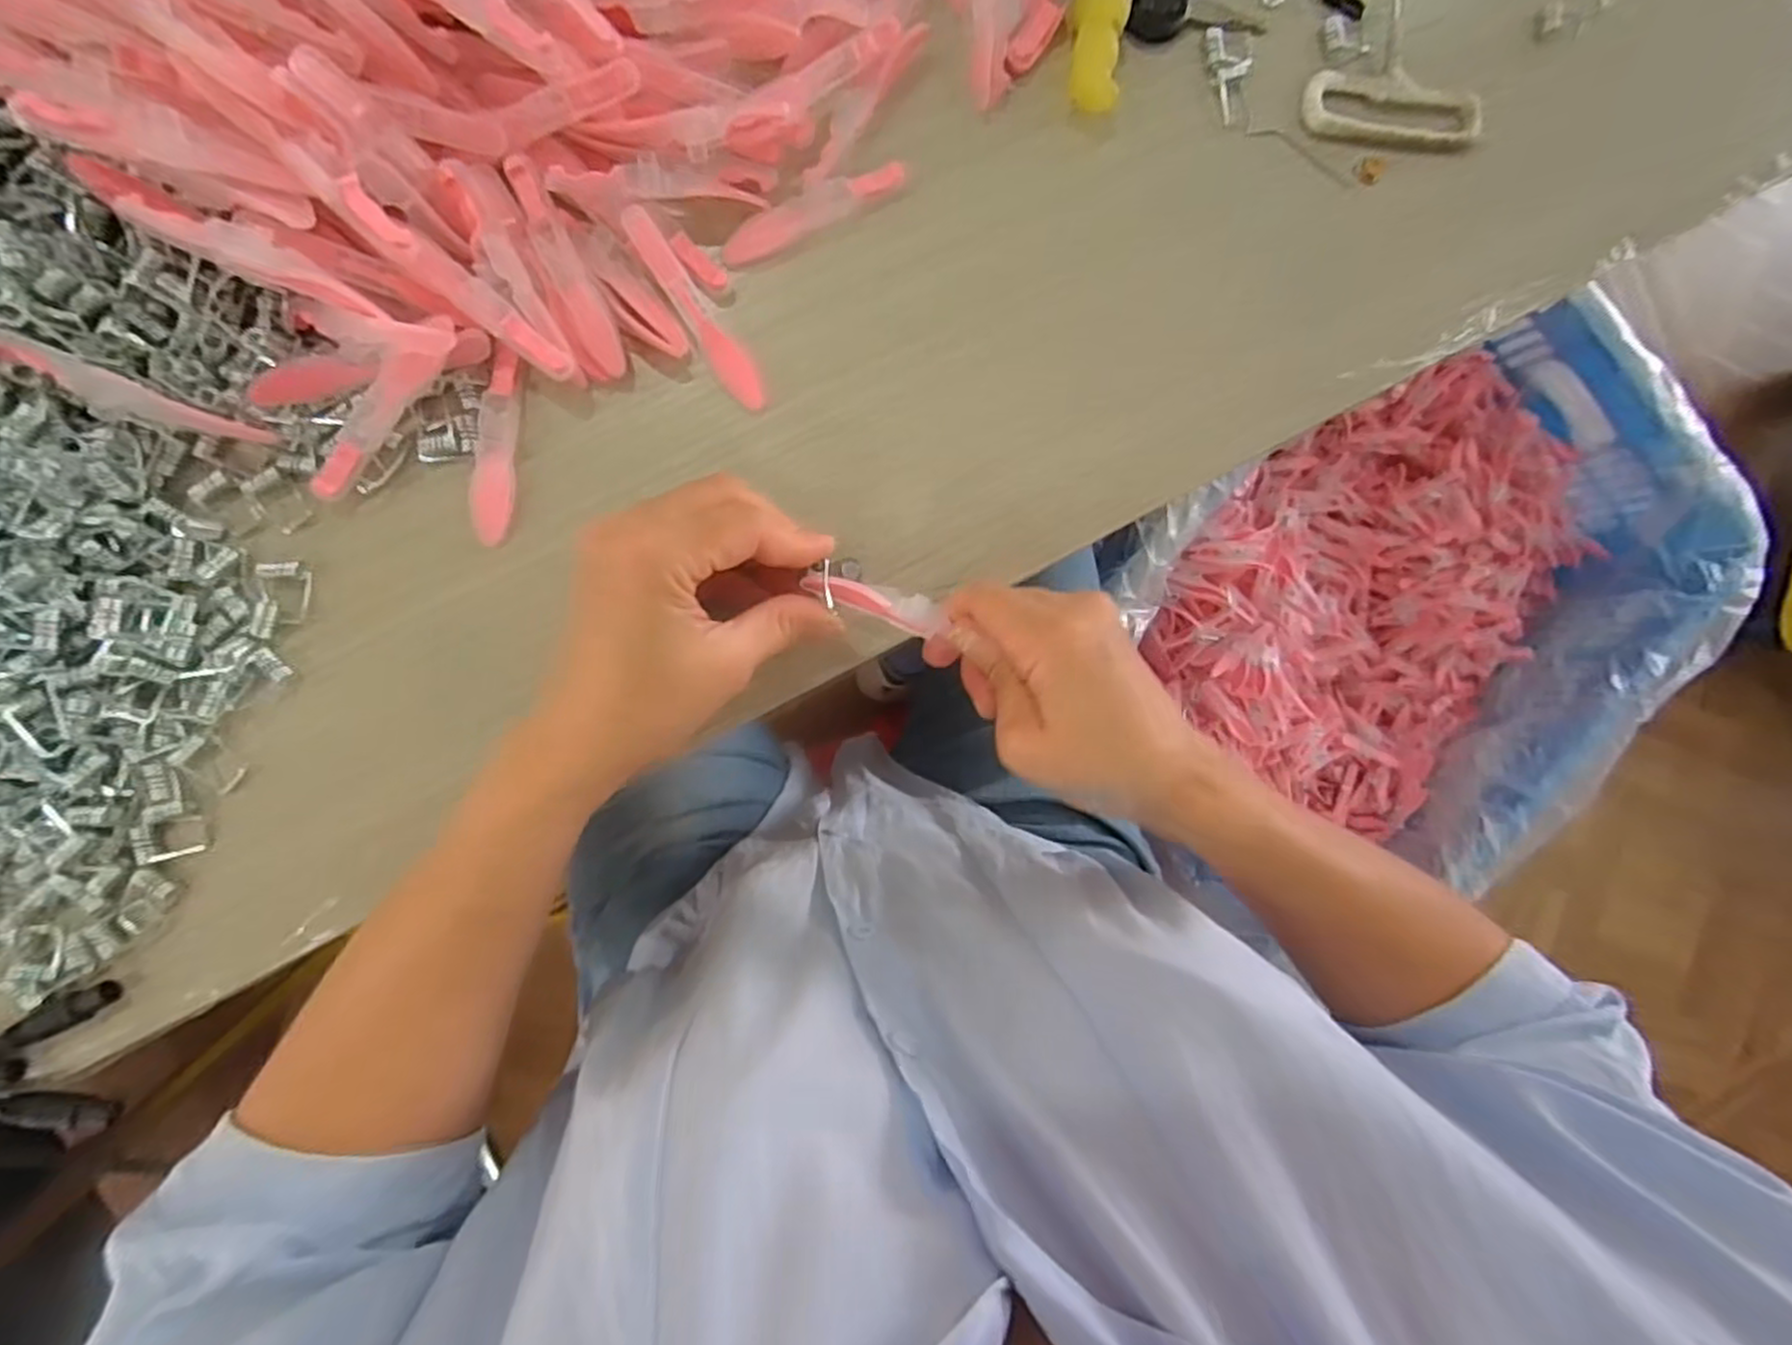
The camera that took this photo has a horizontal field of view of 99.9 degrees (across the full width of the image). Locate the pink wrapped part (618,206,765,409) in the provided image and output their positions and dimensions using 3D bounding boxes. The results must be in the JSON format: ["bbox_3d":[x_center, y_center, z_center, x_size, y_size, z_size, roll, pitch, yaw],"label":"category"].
[{"bbox_3d":[-0.076,-0.138,0.290,0.015,0.005,0.079,-37,112,-5],"label":"pink wrapped part"}]

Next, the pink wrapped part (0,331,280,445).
[{"bbox_3d":[-0.261,-0.092,0.258,0.074,0.010,0.015,19,89,-37],"label":"pink wrapped part"}]

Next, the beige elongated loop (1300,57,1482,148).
[{"bbox_3d":[0.219,-0.249,0.330,0.084,0.009,0.030,2,91,-8],"label":"beige elongated loop"}]

